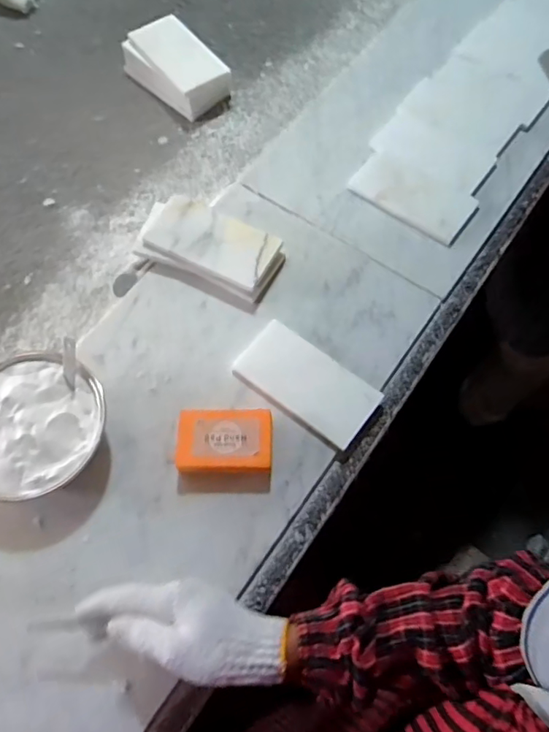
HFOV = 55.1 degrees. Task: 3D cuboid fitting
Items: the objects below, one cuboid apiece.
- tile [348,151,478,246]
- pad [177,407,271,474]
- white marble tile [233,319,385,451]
[{"bbox_3d":[0.174,-0.216,0.663,0.151,0.015,0.072,36,70,14],"label":"tile"},{"bbox_3d":[-0.049,0.077,0.527,0.091,0.033,0.062,0,66,-1],"label":"pad"},{"bbox_3d":[0.033,0.016,0.560,0.147,0.013,0.075,36,70,14],"label":"white marble tile"}]

